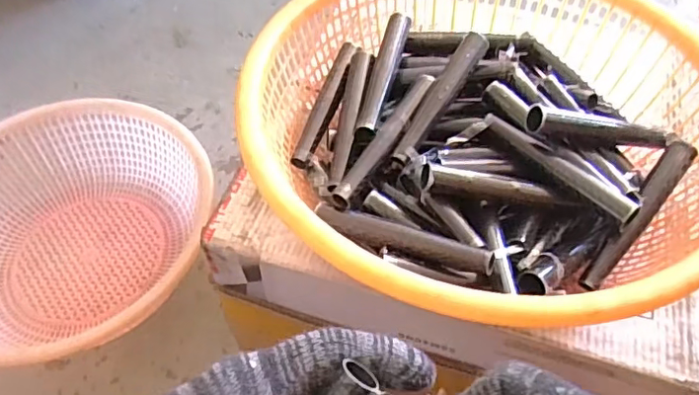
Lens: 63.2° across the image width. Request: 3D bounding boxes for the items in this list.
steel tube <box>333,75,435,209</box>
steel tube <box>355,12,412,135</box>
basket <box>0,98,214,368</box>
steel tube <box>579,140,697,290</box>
[{"bbox_3d":[0.034,-0.052,0.495,0.019,0.024,0.152,26,58,18],"label":"steel tube"},{"bbox_3d":[0.032,-0.121,0.537,0.023,0.020,0.145,14,56,10],"label":"steel tube"},{"bbox_3d":[-0.394,0.051,0.800,0.371,0.127,0.398,0,54,0],"label":"basket"},{"bbox_3d":[0.236,0.014,0.464,0.020,0.015,0.148,35,82,22],"label":"steel tube"}]

